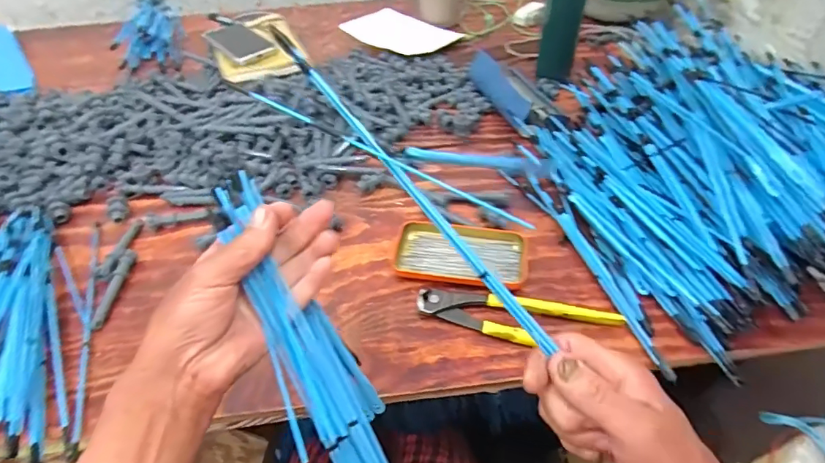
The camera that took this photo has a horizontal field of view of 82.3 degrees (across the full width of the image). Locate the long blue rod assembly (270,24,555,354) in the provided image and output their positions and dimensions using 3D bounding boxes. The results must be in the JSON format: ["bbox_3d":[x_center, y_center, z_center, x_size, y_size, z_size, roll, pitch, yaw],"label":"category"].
[{"bbox_3d":[-0.004,-0.030,0.306,0.009,0.007,0.273,-38,86,-29],"label":"long blue rod assembly"}]

